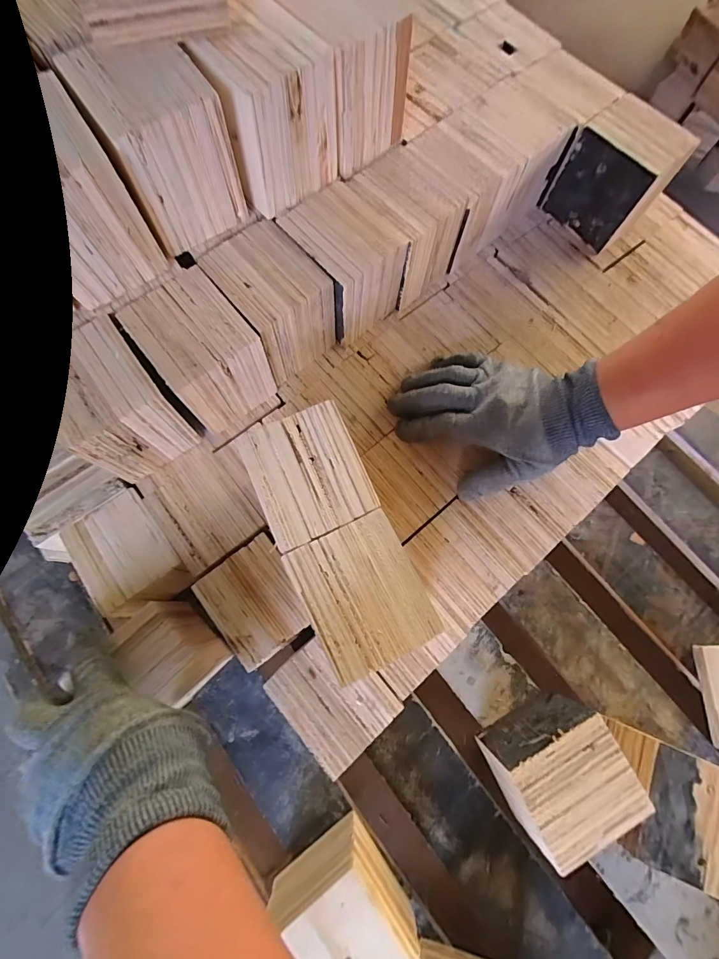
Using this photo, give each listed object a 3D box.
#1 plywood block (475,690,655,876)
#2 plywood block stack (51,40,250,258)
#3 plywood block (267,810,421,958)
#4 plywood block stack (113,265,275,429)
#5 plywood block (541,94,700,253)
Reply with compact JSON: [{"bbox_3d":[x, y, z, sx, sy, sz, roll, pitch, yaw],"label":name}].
[{"bbox_3d":[0.168,0.256,0.352,0.098,0.091,0.076,-29,77,-11],"label":"plywood block"},{"bbox_3d":[-0.148,-0.249,0.301,0.080,0.093,0.086,-33,77,-12],"label":"plywood block stack"},{"bbox_3d":[-0.010,0.357,0.320,0.080,0.085,0.089,-35,78,-12],"label":"plywood block"},{"bbox_3d":[-0.139,-0.110,0.359,0.078,0.093,0.092,-40,79,-12],"label":"plywood block stack"},{"bbox_3d":[0.279,-0.333,0.433,0.080,0.094,0.094,-42,80,-12],"label":"plywood block"}]

